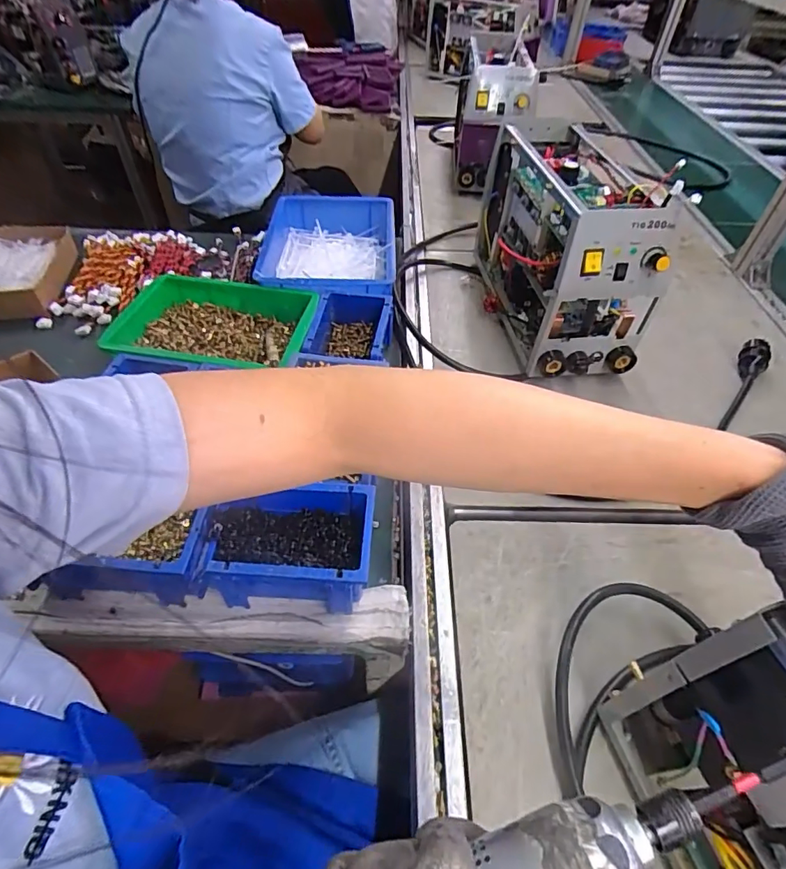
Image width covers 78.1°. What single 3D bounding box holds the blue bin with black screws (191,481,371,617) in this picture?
[{"bbox_3d":[-0.098,0.102,0.459,0.155,0.070,0.103,3,48,0],"label":"blue bin with black screws"}]

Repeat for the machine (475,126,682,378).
[{"bbox_3d":[0.244,-0.283,0.743,0.152,0.247,0.359,-5,49,-7],"label":"machine"}]

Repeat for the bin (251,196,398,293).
[{"bbox_3d":[-0.116,-0.300,0.817,0.233,0.081,0.309,2,48,-1],"label":"bin"}]

